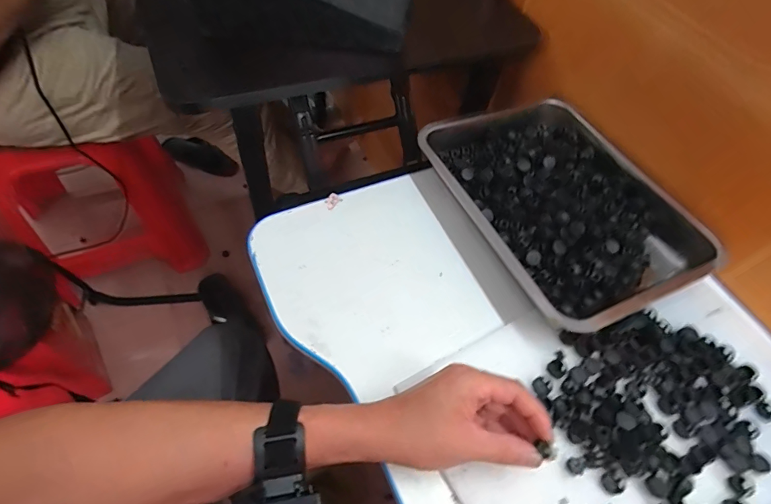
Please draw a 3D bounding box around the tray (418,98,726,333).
[{"bbox_3d":[0.214,-0.071,0.515,0.256,0.040,0.313,-20,61,-18],"label":"tray"}]

